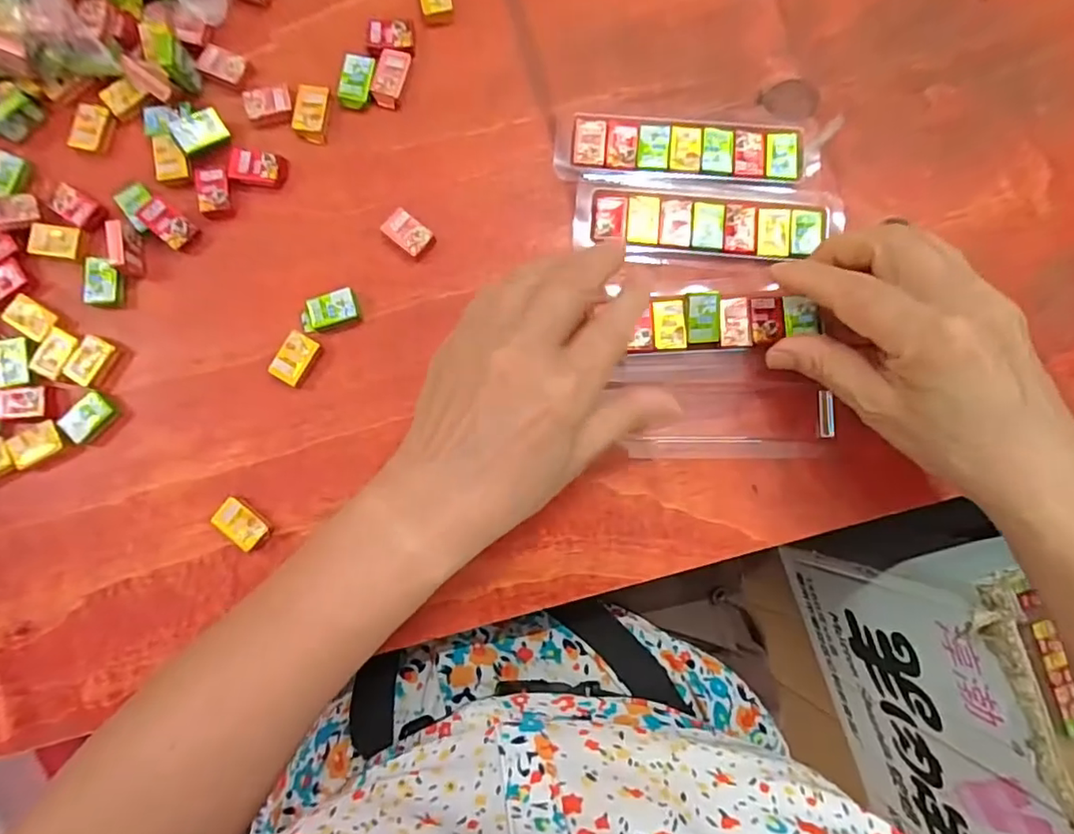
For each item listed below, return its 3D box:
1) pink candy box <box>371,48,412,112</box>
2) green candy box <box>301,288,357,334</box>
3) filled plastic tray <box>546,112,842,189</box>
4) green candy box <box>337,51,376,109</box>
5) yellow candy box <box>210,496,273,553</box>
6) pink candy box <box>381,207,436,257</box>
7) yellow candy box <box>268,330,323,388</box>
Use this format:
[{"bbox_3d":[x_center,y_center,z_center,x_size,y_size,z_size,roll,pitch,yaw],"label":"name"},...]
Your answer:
[{"bbox_3d":[-0.080,-0.186,0.308,0.016,0.005,0.030,16,85,2],"label":"pink candy box"},{"bbox_3d":[-0.110,-0.055,0.298,0.030,0.010,0.017,-18,85,-1],"label":"green candy box"},{"bbox_3d":[0.085,-0.142,0.304,0.148,0.008,0.040,0,84,0],"label":"filled plastic tray"},{"bbox_3d":[-0.098,-0.183,0.307,0.017,0.005,0.029,9,85,1],"label":"green candy box"},{"bbox_3d":[-0.149,0.055,0.286,0.026,0.010,0.018,39,86,4],"label":"yellow candy box"},{"bbox_3d":[-0.068,-0.097,0.301,0.025,0.009,0.017,41,86,4],"label":"pink candy box"},{"bbox_3d":[-0.125,-0.030,0.294,0.016,0.010,0.026,29,85,3],"label":"yellow candy box"}]

